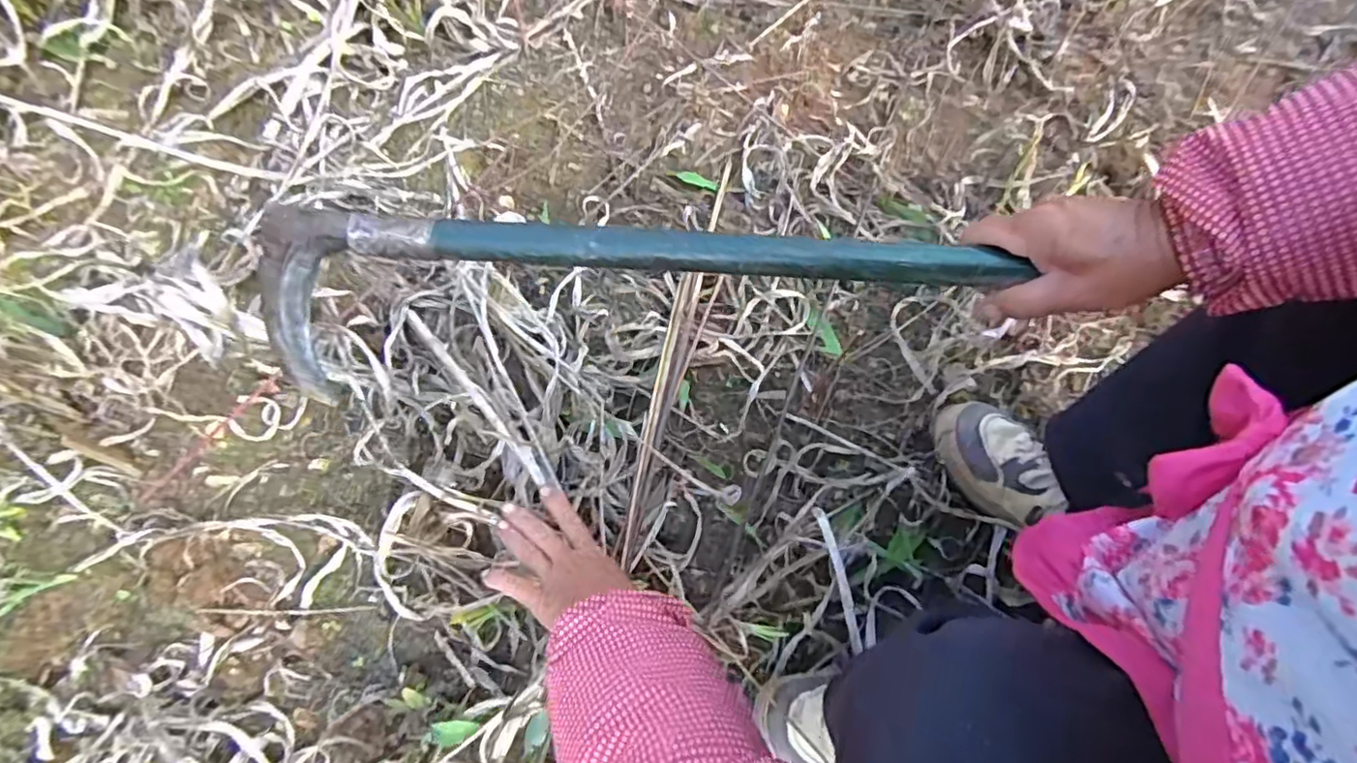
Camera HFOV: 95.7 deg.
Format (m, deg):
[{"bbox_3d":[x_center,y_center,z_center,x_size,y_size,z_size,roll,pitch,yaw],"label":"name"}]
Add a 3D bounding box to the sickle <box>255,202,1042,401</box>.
[{"bbox_3d":[-0.044,-0.054,0.397,0.481,0.116,0.069,-1,71,4],"label":"sickle"}]

